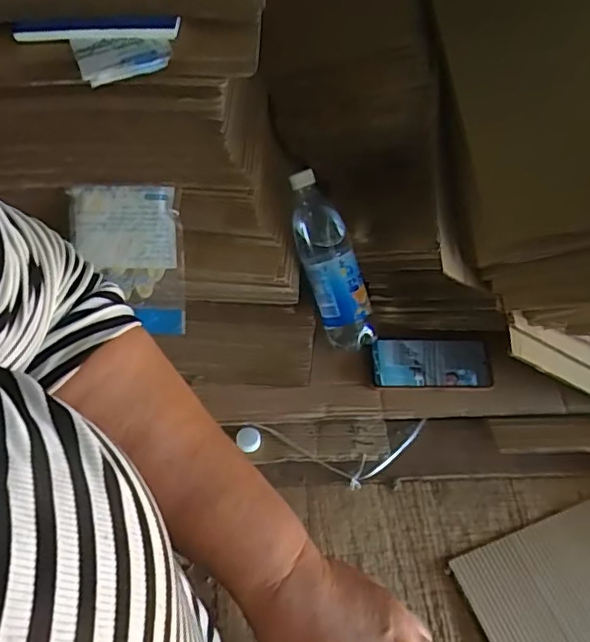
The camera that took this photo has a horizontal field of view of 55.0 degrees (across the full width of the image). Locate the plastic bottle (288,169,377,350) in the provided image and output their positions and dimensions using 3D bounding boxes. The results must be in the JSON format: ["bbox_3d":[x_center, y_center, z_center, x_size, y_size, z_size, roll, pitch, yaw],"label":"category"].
[{"bbox_3d":[0.044,-0.071,0.717,0.068,0.060,0.229,-20,95,-16],"label":"plastic bottle"}]

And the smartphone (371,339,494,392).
[{"bbox_3d":[0.179,0.055,0.750,0.153,0.011,0.076,3,58,-3],"label":"smartphone"}]

